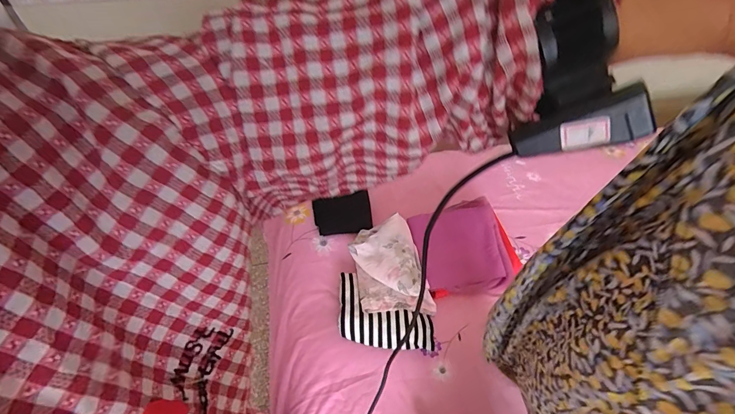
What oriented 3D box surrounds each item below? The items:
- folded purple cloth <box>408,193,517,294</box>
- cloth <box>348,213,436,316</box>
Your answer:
[{"bbox_3d":[0.227,0.105,0.929,0.200,0.050,0.223,-16,75,2],"label":"folded purple cloth"},{"bbox_3d":[0.052,0.140,0.897,0.161,0.095,0.228,-8,59,-9],"label":"cloth"}]

